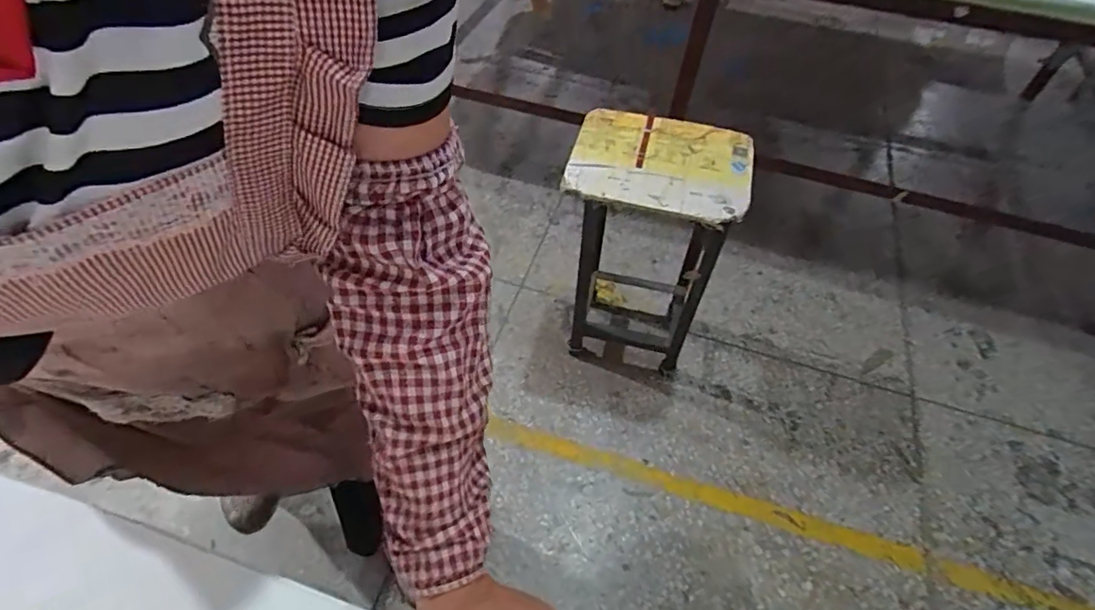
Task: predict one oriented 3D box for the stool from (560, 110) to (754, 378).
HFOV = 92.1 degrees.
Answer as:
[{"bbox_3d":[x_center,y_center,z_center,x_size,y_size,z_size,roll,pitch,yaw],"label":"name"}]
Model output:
[{"bbox_3d":[0.191,-0.090,1.154,0.312,0.572,0.281,13,55,7],"label":"stool"}]

